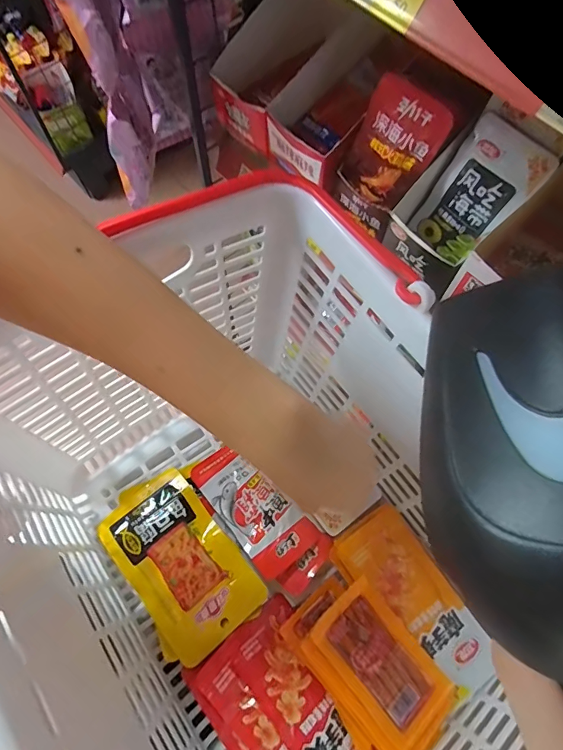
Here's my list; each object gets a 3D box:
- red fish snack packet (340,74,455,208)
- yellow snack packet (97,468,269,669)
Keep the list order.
[{"bbox_3d":[0.093,-0.192,0.379,0.066,0.092,0.008,41,50,8],"label":"red fish snack packet"},{"bbox_3d":[-0.090,0.165,0.399,0.086,0.014,0.149,-38,73,-15],"label":"yellow snack packet"}]

